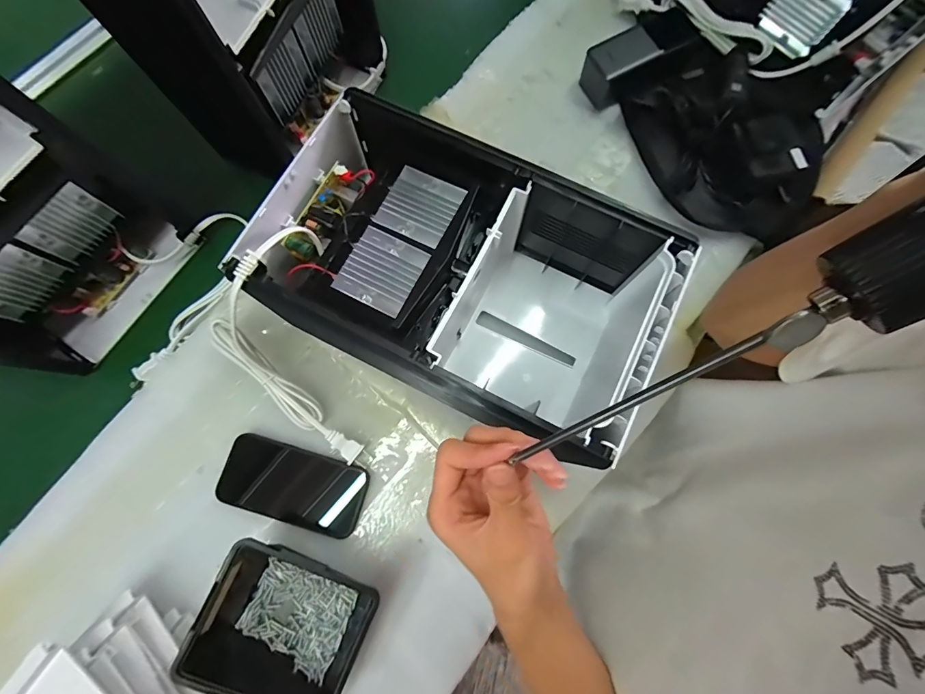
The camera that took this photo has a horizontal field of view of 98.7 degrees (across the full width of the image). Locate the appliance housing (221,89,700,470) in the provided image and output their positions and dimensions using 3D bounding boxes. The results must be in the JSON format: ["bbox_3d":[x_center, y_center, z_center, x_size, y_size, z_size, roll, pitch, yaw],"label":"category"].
[{"bbox_3d":[-0.003,-0.061,0.388,0.347,0.141,0.204,25,78,9],"label":"appliance housing"}]

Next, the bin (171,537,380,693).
[{"bbox_3d":[-0.161,0.254,0.363,0.138,0.065,0.123,23,80,6],"label":"bin"}]

